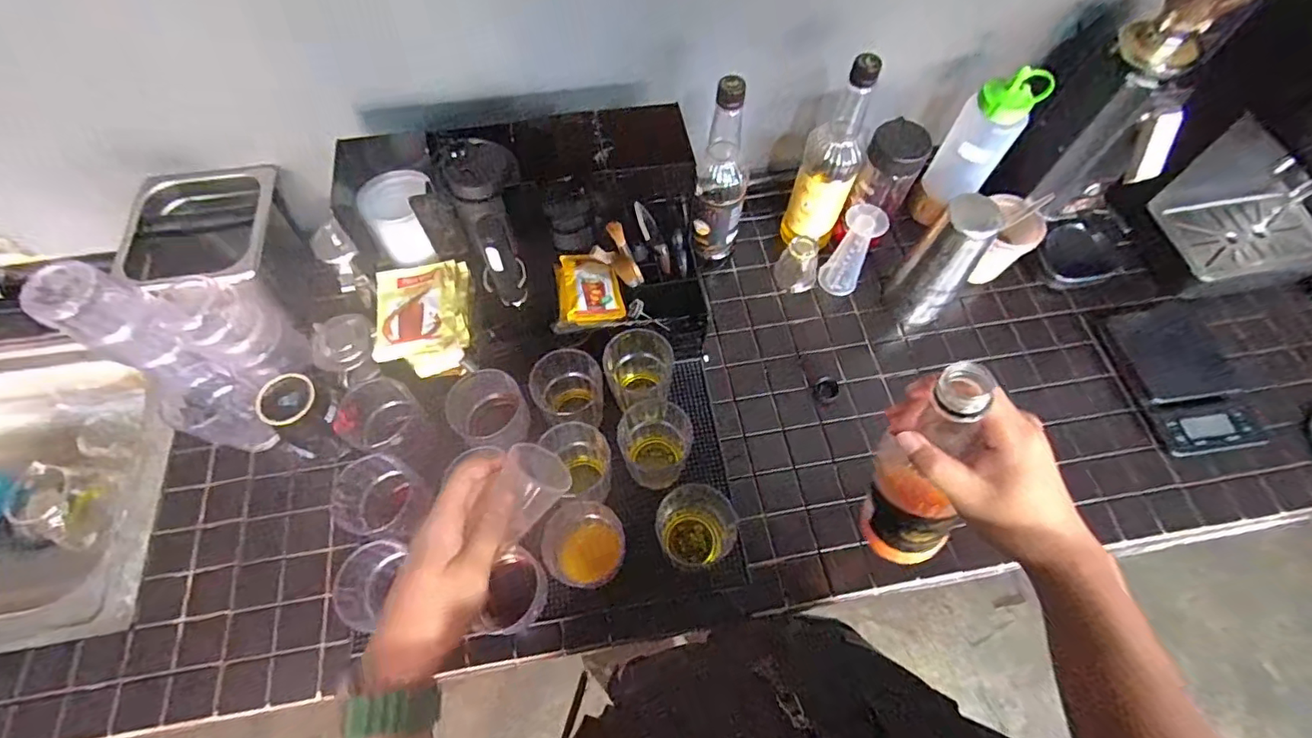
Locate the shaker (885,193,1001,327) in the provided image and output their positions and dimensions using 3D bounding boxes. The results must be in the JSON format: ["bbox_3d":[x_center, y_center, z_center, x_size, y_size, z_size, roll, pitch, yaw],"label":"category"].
[{"bbox_3d":[0.352,-0.124,0.692,0.069,0.192,0.063,41,70,18],"label":"shaker"}]

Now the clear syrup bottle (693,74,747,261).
[{"bbox_3d":[0.081,-0.233,0.689,0.067,0.255,0.061,9,64,4],"label":"clear syrup bottle"}]

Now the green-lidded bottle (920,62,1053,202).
[{"bbox_3d":[0.425,-0.299,0.730,0.076,0.177,0.062,31,67,14],"label":"green-lidded bottle"}]

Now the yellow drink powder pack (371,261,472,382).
[{"bbox_3d":[-0.269,-0.056,0.649,0.109,0.052,0.144,-7,64,-4],"label":"yellow drink powder pack"}]

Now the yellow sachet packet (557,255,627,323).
[{"bbox_3d":[-0.081,-0.101,0.675,0.076,0.013,0.095,-6,64,-4],"label":"yellow sachet packet"}]

